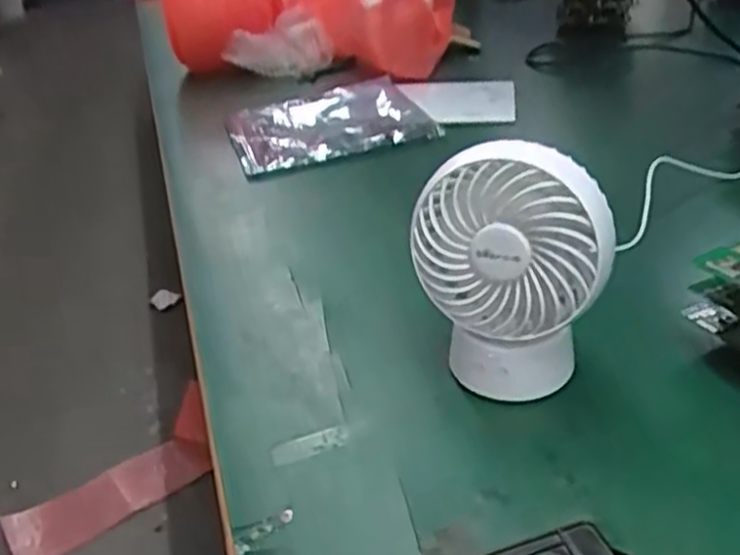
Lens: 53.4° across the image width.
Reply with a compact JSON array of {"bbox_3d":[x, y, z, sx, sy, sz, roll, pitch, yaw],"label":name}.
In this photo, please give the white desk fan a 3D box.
[{"bbox_3d":[0.083,-0.003,0.437,0.107,0.149,0.064,4,33,15],"label":"white desk fan"}]

